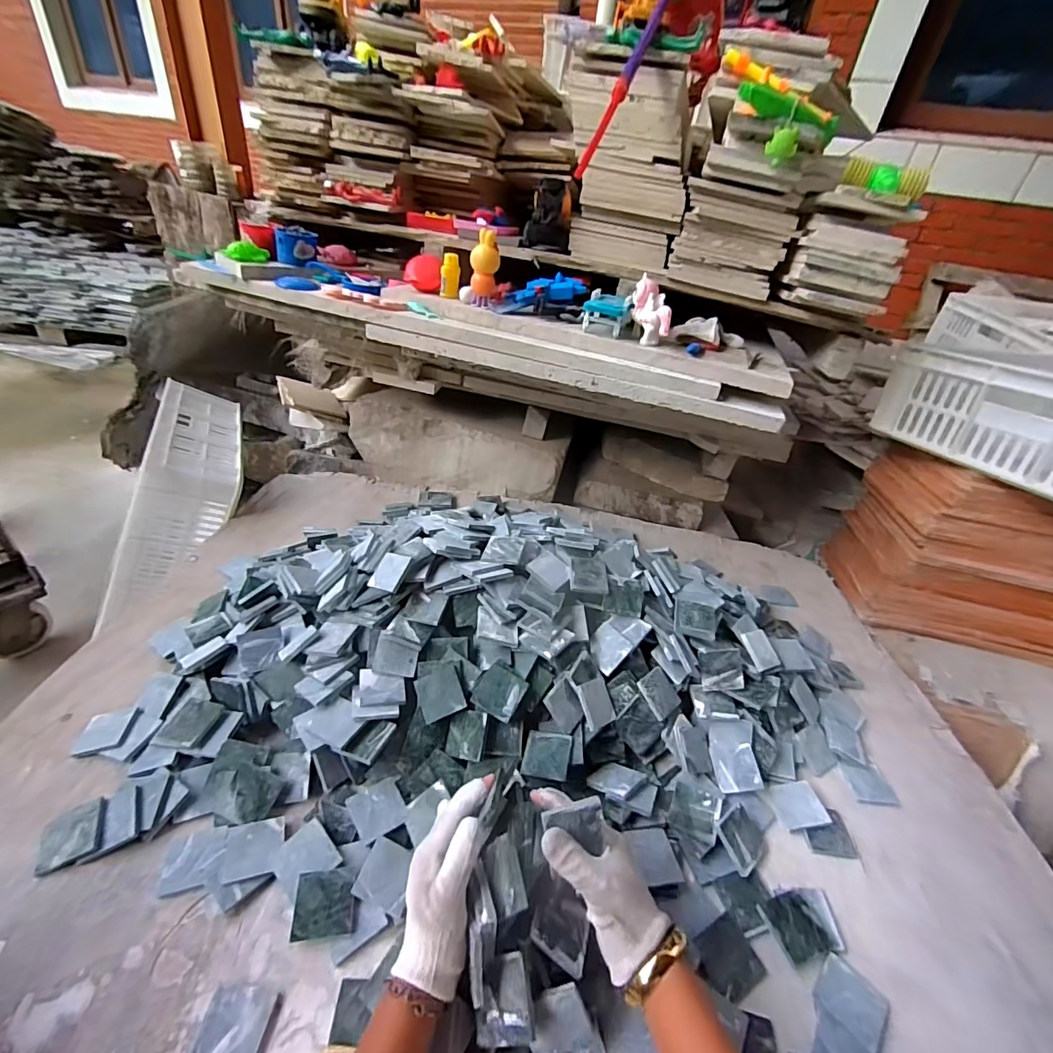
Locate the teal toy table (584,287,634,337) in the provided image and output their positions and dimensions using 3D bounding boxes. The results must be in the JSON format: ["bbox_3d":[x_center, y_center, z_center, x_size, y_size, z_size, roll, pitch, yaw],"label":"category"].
[{"bbox_3d":[0.116,-0.306,0.716,0.063,0.046,0.071,17,36,14],"label":"teal toy table"}]

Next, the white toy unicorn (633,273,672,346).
[{"bbox_3d":[0.175,-0.299,0.696,0.026,0.076,0.076,-6,38,-18],"label":"white toy unicorn"}]

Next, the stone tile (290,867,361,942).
[{"bbox_3d":[-0.178,0.333,0.441,0.050,0.011,0.050,0,36,-10],"label":"stone tile"}]

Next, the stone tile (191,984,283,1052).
[{"bbox_3d":[-0.220,0.382,0.378,0.051,0.011,0.049,8,35,0],"label":"stone tile"}]

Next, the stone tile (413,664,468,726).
[{"bbox_3d":[-0.099,0.191,0.567,0.052,0.005,0.051,-23,62,0],"label":"stone tile"}]

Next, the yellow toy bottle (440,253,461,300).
[{"bbox_3d":[-0.117,-0.383,0.760,0.030,0.059,0.022,1,36,-9],"label":"yellow toy bottle"}]

